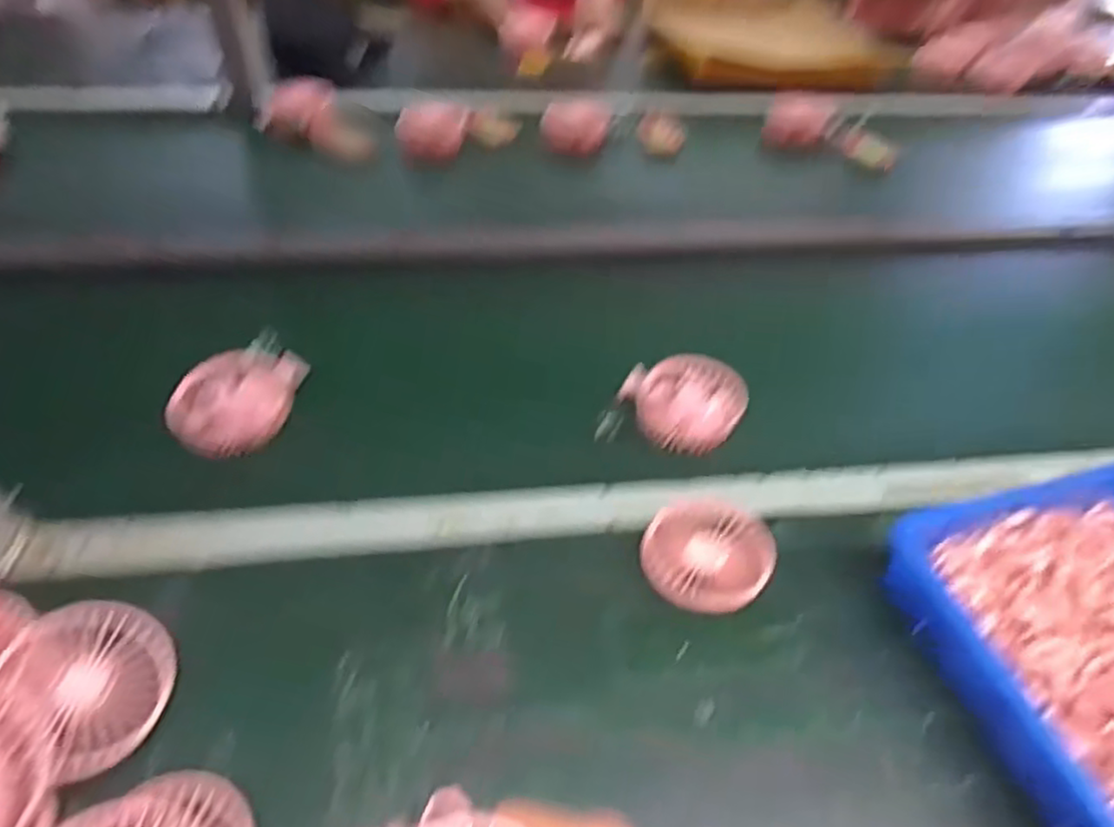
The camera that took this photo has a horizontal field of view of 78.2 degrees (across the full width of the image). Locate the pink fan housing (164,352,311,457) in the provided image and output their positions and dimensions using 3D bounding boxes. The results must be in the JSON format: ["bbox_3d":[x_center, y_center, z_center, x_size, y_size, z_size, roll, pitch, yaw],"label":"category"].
[{"bbox_3d":[-0.274,-0.012,0.593,0.086,0.036,0.104,11,46,5],"label":"pink fan housing"}]

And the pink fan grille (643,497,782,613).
[{"bbox_3d":[0.109,0.102,0.498,0.086,0.017,0.092,3,46,-3],"label":"pink fan grille"}]

